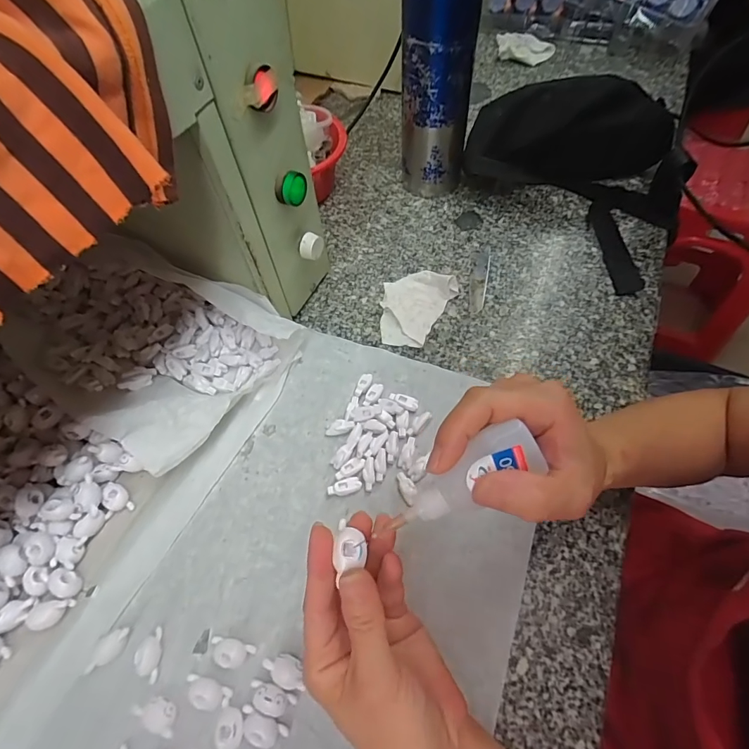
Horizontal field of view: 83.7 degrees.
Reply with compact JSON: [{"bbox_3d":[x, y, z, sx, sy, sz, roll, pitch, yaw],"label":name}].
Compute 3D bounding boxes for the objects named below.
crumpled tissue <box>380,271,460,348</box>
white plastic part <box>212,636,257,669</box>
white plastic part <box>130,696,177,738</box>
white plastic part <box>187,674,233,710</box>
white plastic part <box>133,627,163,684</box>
[{"bbox_3d":[0.039,-0.078,0.465,0.071,0.018,0.100,27,63,18],"label":"crumpled tissue"},{"bbox_3d":[-0.105,0.201,0.303,0.033,0.015,0.017,14,60,11],"label":"white plastic part"},{"bbox_3d":[-0.149,0.232,0.286,0.033,0.010,0.017,12,60,10],"label":"white plastic part"},{"bbox_3d":[-0.117,0.221,0.290,0.033,0.012,0.015,9,59,8],"label":"white plastic part"},{"bbox_3d":[-0.164,0.204,0.303,0.015,0.010,0.033,-7,58,-1],"label":"white plastic part"}]

